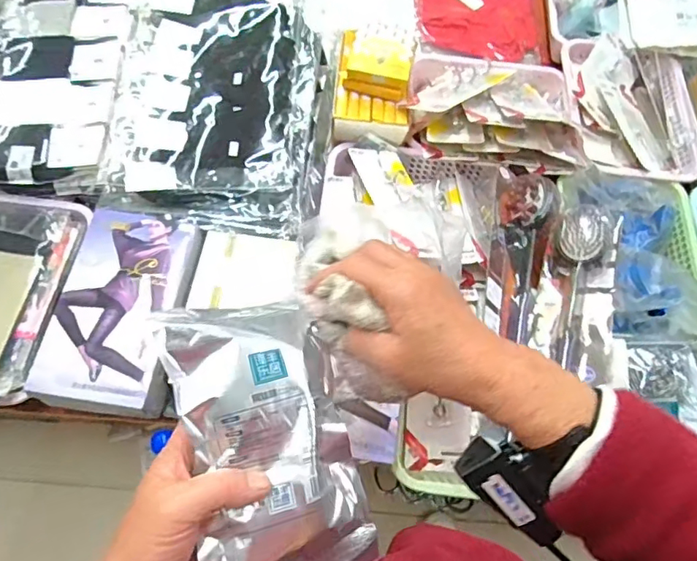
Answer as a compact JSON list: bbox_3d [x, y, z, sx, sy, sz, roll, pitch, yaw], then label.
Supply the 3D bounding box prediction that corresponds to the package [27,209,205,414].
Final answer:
[{"bbox_3d":[-0.313,0.028,0.731,0.167,0.038,0.275,9,62,1],"label":"package"}]

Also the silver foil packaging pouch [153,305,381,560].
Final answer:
[{"bbox_3d":[-0.044,0.107,0.323,0.107,0.026,0.188,-14,91,-29],"label":"silver foil packaging pouch"}]

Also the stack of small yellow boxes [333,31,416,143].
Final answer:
[{"bbox_3d":[0.046,-0.341,0.888,0.132,0.075,0.204,3,66,-3],"label":"stack of small yellow boxes"}]

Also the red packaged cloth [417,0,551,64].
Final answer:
[{"bbox_3d":[0.285,-0.563,1.141,0.274,0.040,0.246,4,66,-3],"label":"red packaged cloth"}]

